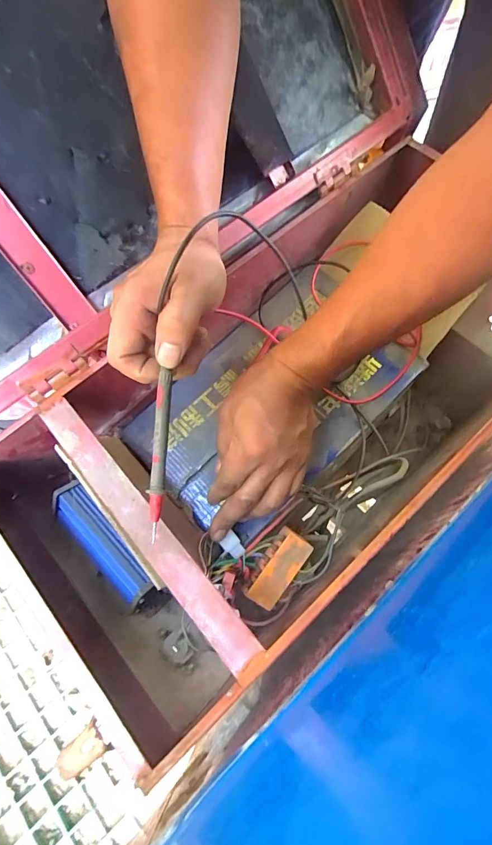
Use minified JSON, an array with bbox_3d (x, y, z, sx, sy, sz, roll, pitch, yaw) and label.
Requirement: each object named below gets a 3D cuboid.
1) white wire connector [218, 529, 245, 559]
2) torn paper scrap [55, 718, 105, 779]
[{"bbox_3d":[-0.012,0.121,0.387,0.018,0.007,0.024,-39,101,-1],"label":"white wire connector"},{"bbox_3d":[-0.120,0.240,0.286,0.041,0.006,0.021,-45,75,0],"label":"torn paper scrap"}]

